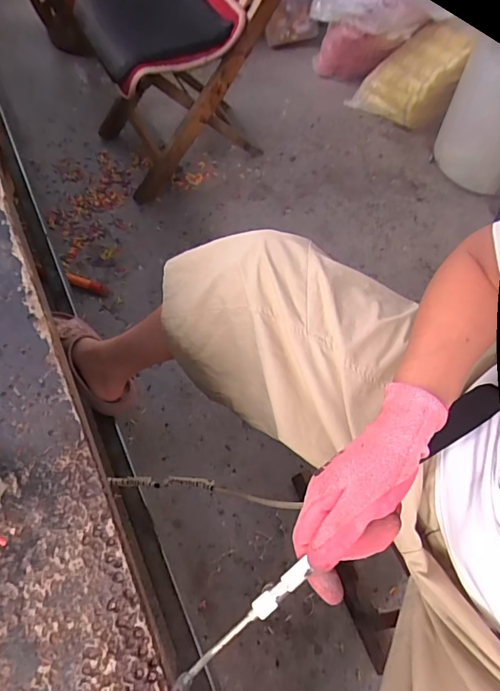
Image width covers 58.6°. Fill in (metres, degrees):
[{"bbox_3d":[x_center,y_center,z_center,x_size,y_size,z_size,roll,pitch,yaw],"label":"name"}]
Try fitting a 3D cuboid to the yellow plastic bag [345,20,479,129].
[{"bbox_3d":[0.499,-0.854,1.384,0.291,0.271,0.137,37,66,17],"label":"yellow plastic bag"}]

